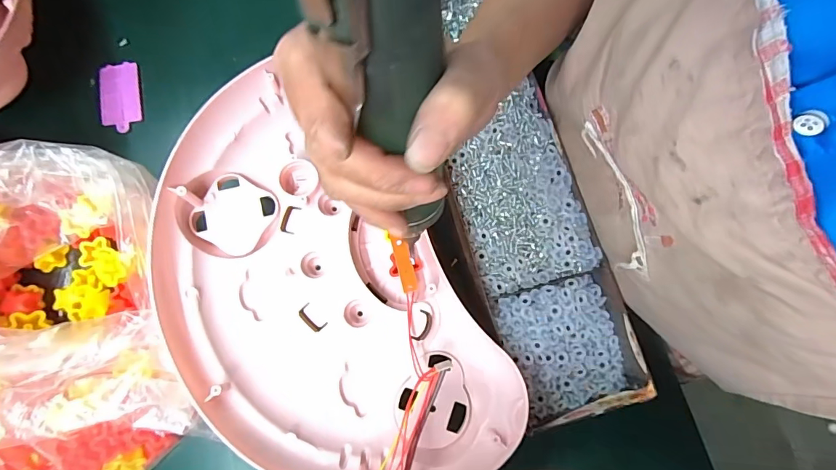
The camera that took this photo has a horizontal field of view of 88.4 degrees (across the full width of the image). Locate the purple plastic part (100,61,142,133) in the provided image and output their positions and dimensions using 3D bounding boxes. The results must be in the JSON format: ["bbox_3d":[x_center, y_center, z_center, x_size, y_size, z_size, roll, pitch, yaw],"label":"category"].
[{"bbox_3d":[-0.273,-0.128,0.395,0.034,0.008,0.065,-15,77,-5],"label":"purple plastic part"}]

